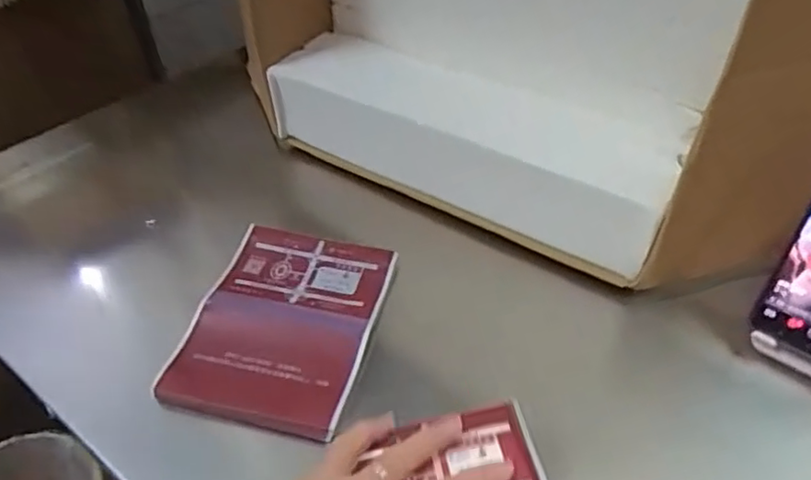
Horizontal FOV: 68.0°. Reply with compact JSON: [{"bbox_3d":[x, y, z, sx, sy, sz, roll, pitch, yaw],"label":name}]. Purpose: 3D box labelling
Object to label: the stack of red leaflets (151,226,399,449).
[{"bbox_3d":[-0.085,0.056,0.434,0.122,0.013,0.162,8,44,11],"label":"stack of red leaflets"}]

